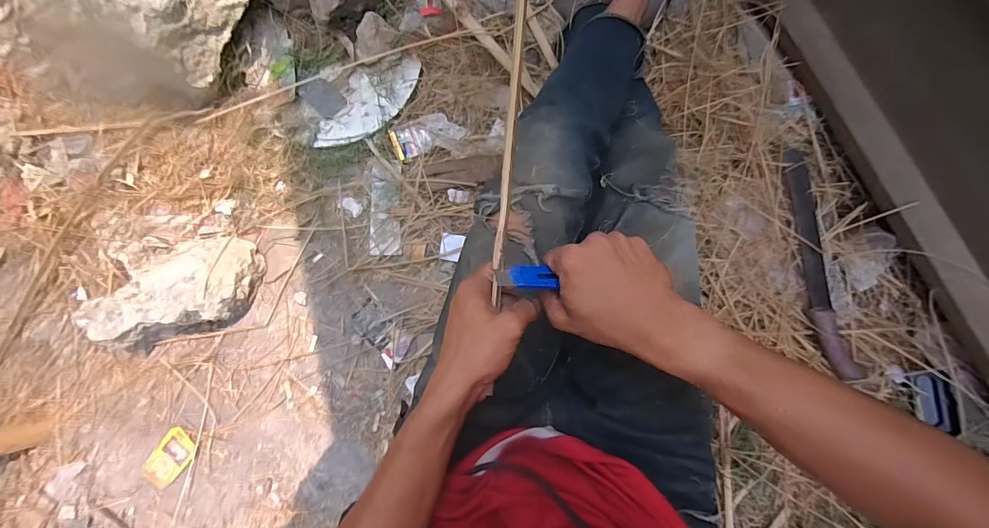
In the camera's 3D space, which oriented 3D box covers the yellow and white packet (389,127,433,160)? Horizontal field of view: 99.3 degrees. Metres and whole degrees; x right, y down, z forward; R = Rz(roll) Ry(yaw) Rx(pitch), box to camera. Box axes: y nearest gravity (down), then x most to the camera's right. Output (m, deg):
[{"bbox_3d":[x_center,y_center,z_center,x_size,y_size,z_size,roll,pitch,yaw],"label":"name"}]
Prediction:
[{"bbox_3d":[-0.167,-0.250,0.854,0.076,0.020,0.059,-17,85,-1],"label":"yellow and white packet"}]

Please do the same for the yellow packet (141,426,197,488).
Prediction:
[{"bbox_3d":[-0.622,0.375,0.804,0.067,0.008,0.104,31,85,3],"label":"yellow packet"}]

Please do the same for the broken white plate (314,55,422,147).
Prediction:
[{"bbox_3d":[-0.259,-0.330,0.857,0.126,0.027,0.244,33,86,3],"label":"broken white plate"}]

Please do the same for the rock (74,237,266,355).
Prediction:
[{"bbox_3d":[-0.605,0.041,0.796,0.284,0.102,0.175,-19,80,1],"label":"rock"}]

